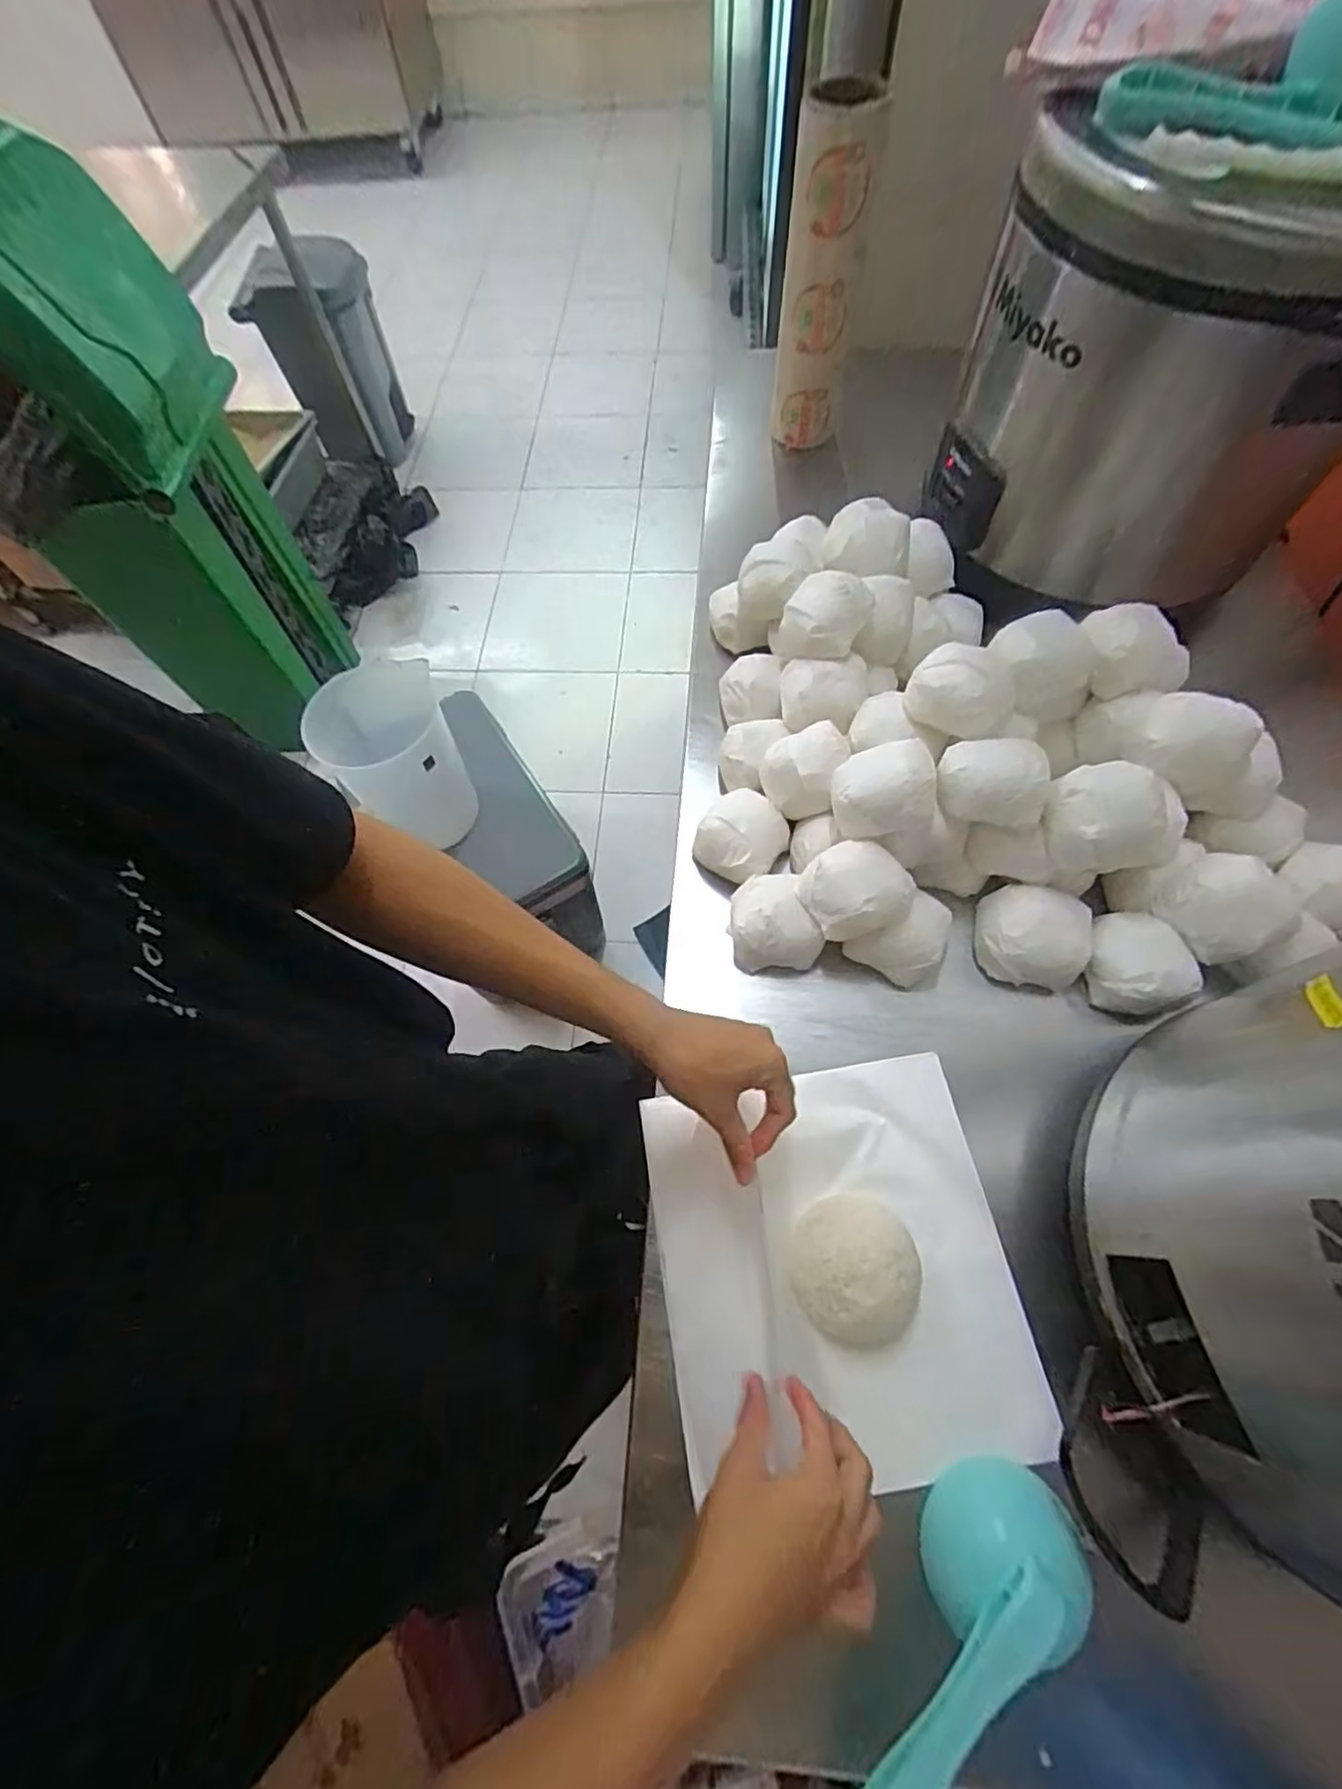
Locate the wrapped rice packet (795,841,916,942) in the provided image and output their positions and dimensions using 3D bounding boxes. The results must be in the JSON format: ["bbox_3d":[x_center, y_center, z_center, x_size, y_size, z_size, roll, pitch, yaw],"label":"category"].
[{"bbox_3d":[0.158,-0.002,0.568,0.086,0.063,0.074,-20,65,-6],"label":"wrapped rice packet"}]

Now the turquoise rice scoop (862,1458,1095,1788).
[{"bbox_3d":[0.171,0.435,0.378,0.086,0.052,0.202,38,59,19],"label":"turquoise rice scoop"}]

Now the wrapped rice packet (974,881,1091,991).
[{"bbox_3d":[0.313,0.031,0.580,0.079,0.057,0.079,6,65,6],"label":"wrapped rice packet"}]

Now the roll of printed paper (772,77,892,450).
[{"bbox_3d":[0.175,-0.700,0.779,0.090,0.316,0.106,7,65,7],"label":"roll of printed paper"}]

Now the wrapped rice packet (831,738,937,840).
[{"bbox_3d":[0.175,-0.089,0.559,0.078,0.048,0.072,6,65,6],"label":"wrapped rice packet"}]

